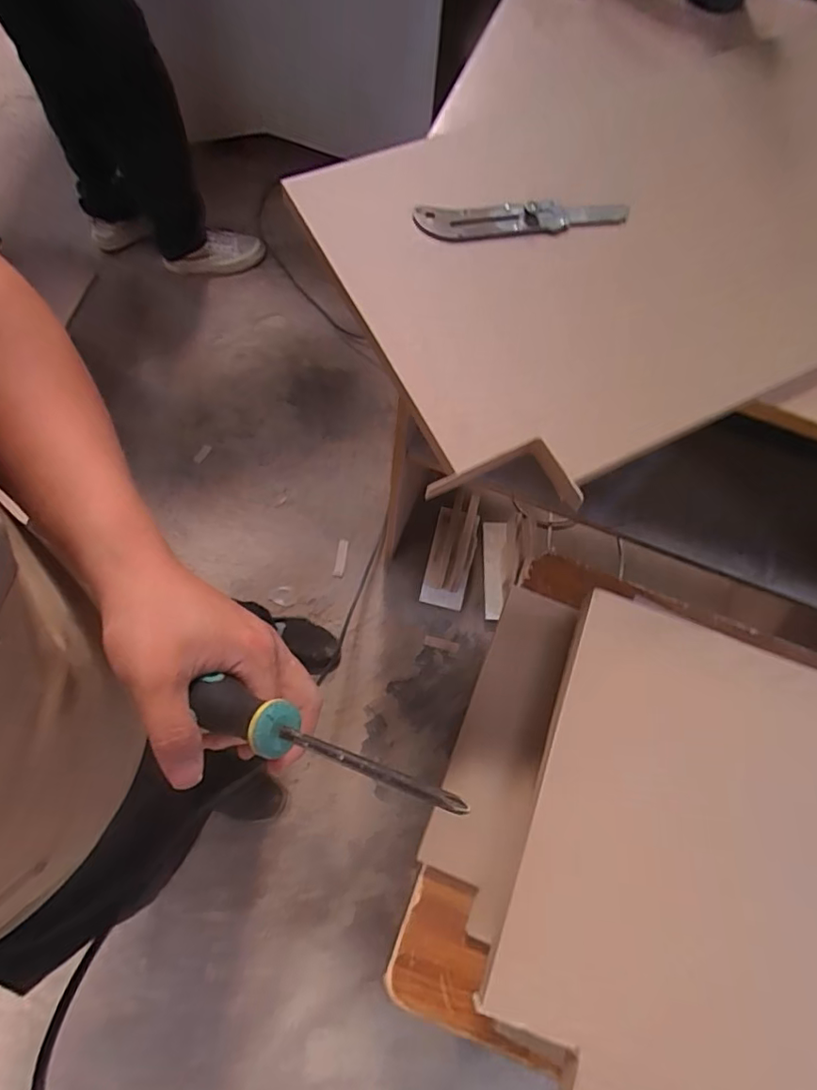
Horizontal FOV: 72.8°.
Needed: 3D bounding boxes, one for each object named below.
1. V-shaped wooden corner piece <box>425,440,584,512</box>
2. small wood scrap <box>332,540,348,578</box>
[{"bbox_3d":[0.070,-0.052,0.404,0.111,0.026,0.041,4,70,-2],"label":"V-shaped wooden corner piece"},{"bbox_3d":[-0.165,0.033,1.347,0.027,0.004,0.091,10,89,15],"label":"small wood scrap"}]

